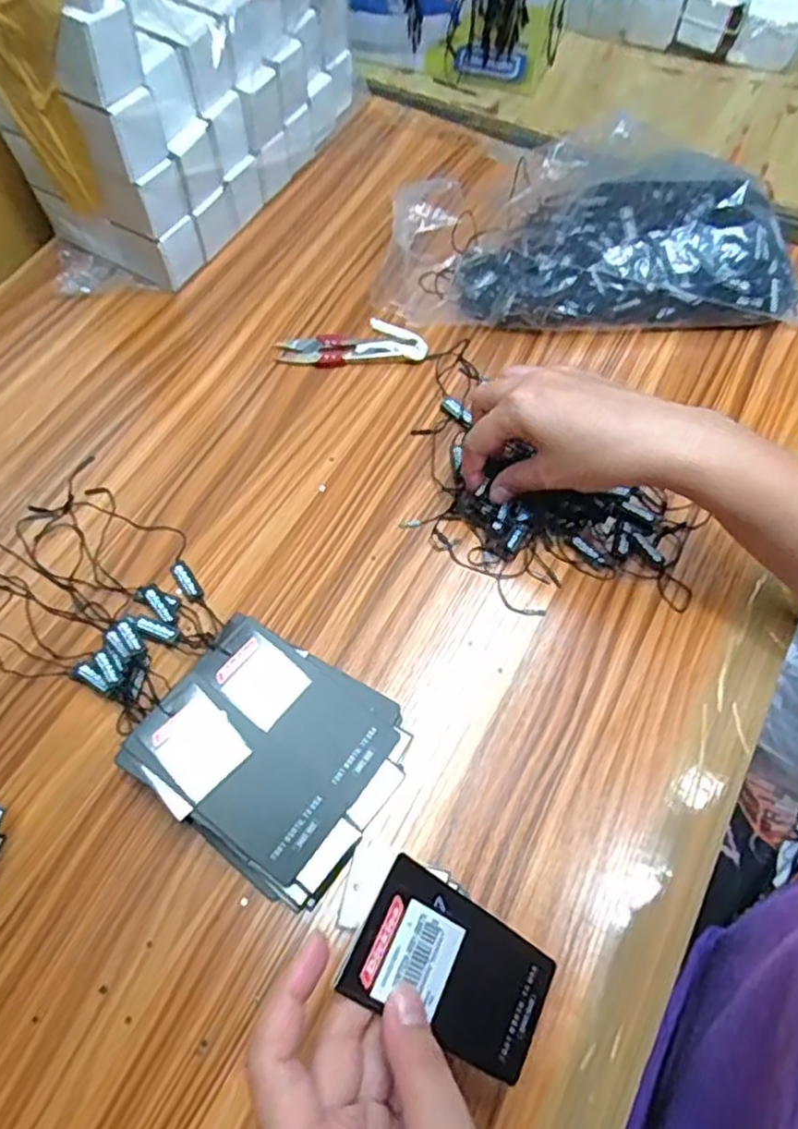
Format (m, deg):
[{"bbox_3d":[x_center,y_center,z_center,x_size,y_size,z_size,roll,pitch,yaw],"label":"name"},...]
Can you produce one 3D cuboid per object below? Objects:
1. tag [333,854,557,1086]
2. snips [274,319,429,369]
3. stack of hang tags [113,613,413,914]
[{"bbox_3d":[0.022,0.156,0.264,0.100,0.008,0.047,45,61,-26],"label":"tag"},{"bbox_3d":[-0.035,-0.161,0.495,0.105,0.012,0.039,-1,64,-1],"label":"snips"},{"bbox_3d":[-0.065,0.097,0.359,0.121,0.029,0.108,32,68,14],"label":"stack of hang tags"}]

